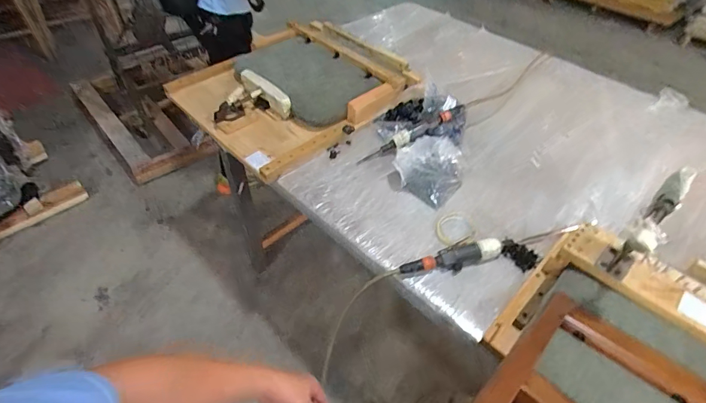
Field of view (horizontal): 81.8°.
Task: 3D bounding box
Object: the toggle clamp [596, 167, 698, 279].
[{"bbox_3d":[0.474,0.063,0.678,0.196,0.206,0.050,-34,56,-29],"label":"toggle clamp"}]

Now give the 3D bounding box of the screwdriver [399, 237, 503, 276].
[{"bbox_3d":[0.214,0.122,0.865,0.226,0.035,0.045,-13,48,-14],"label":"screwdriver"}]

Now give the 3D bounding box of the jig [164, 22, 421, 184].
[{"bbox_3d":[-0.186,-0.380,1.283,0.617,0.094,0.554,-34,56,-30],"label":"jig"}]

